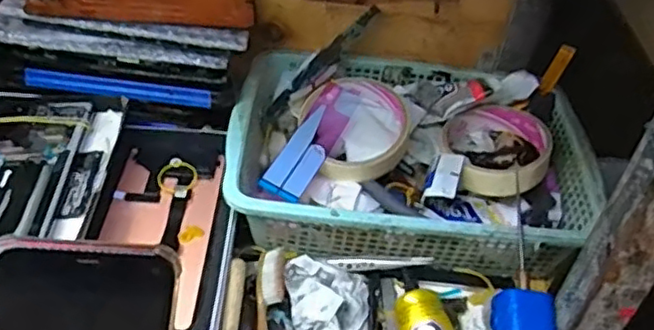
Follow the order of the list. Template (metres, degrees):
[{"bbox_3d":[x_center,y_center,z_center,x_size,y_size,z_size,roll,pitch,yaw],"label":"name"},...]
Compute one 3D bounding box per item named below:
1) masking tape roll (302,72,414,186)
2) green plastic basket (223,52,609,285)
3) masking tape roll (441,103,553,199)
[{"bbox_3d":[0.022,-0.029,0.501,0.080,0.020,0.080,0,76,0],"label":"masking tape roll"},{"bbox_3d":[0.059,-0.005,0.500,0.264,0.063,0.193,12,43,6],"label":"green plastic basket"},{"bbox_3d":[0.136,-0.016,0.513,0.088,0.027,0.085,4,42,-3],"label":"masking tape roll"}]

